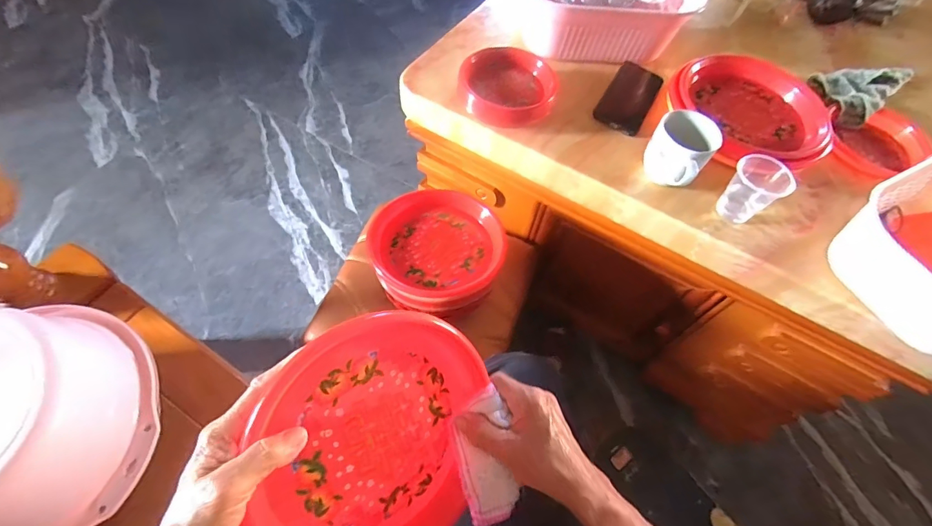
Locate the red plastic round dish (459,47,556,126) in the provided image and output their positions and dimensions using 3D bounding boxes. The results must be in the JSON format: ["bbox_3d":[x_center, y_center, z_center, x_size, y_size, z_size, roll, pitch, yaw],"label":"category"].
[{"bbox_3d":[0.062,-0.258,0.655,0.141,0.055,0.109,12,59,3],"label":"red plastic round dish"}]

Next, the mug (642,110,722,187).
[{"bbox_3d":[0.280,-0.145,0.589,0.078,0.073,0.085,38,63,17],"label":"mug"}]

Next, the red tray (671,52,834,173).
[{"bbox_3d":[0.441,-0.240,0.668,0.237,0.041,0.221,-14,61,-12],"label":"red tray"}]

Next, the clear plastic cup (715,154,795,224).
[{"bbox_3d":[0.371,-0.094,0.570,0.064,0.064,0.060,2,59,-3],"label":"clear plastic cup"}]

